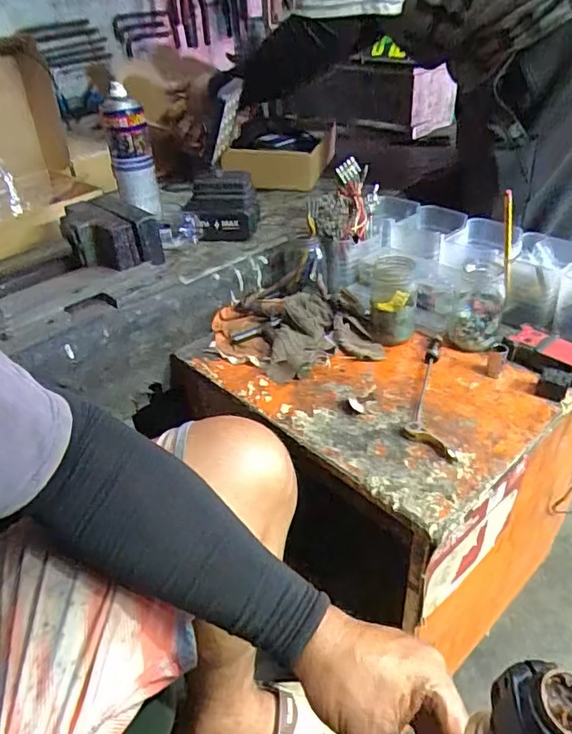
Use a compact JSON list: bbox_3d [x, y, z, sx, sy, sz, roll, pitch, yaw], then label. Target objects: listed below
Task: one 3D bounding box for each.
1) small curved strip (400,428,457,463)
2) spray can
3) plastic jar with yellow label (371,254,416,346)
[{"bbox_3d":[0.153,0.081,0.579,0.020,0.004,0.068,-33,44,-32],"label":"small curved strip"},{"bbox_3d":[-0.242,-0.333,0.848,0.063,0.182,0.055,-13,38,-12],"label":"spray can"},{"bbox_3d":[0.143,-0.091,0.723,0.057,0.103,0.065,0,37,8],"label":"plastic jar with yellow label"}]

